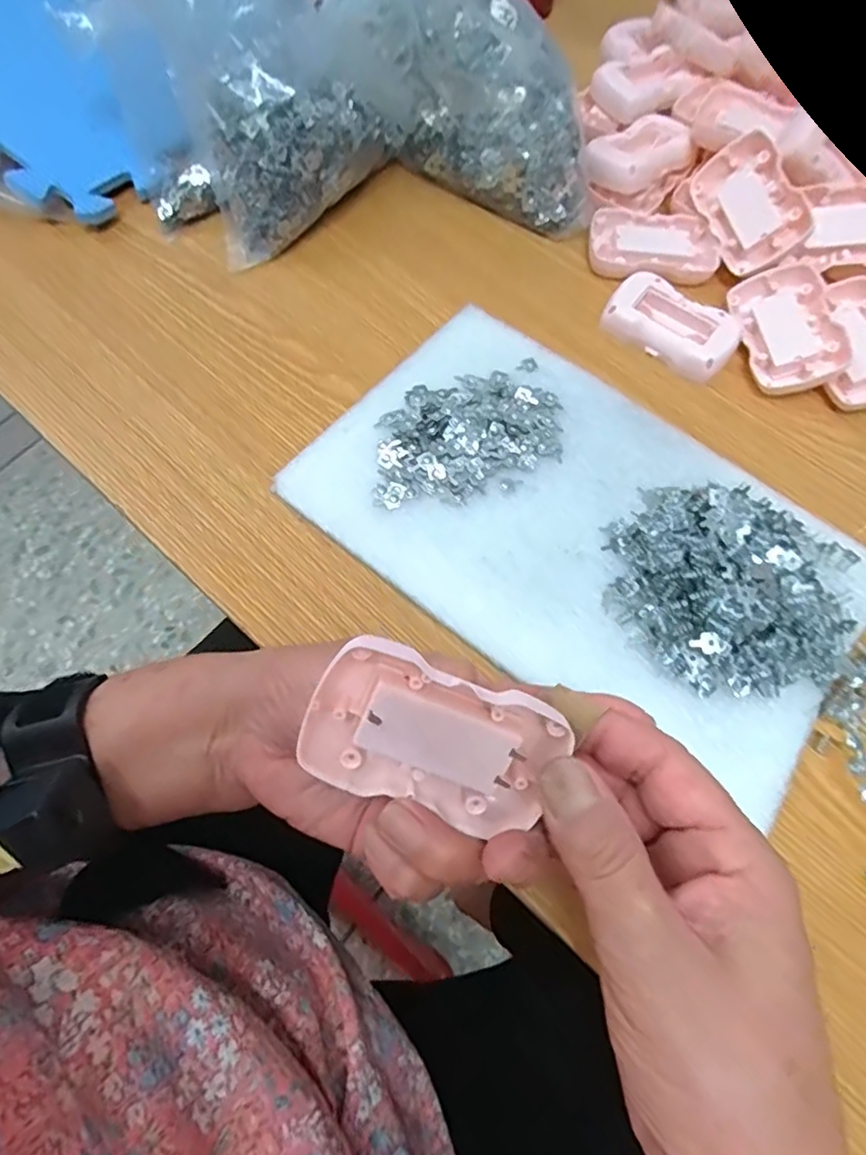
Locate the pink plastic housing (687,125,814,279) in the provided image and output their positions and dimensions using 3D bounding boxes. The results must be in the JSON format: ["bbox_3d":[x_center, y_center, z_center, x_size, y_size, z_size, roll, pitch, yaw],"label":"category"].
[{"bbox_3d":[0.218,-0.259,0.431,0.054,0.011,0.090,-27,76,33],"label":"pink plastic housing"}]

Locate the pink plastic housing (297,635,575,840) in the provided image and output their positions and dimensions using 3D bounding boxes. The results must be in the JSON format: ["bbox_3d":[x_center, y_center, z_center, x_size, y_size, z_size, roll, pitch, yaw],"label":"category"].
[{"bbox_3d":[0.002,0.054,0.217,0.086,0.017,0.056,22,110,-10],"label":"pink plastic housing"}]

